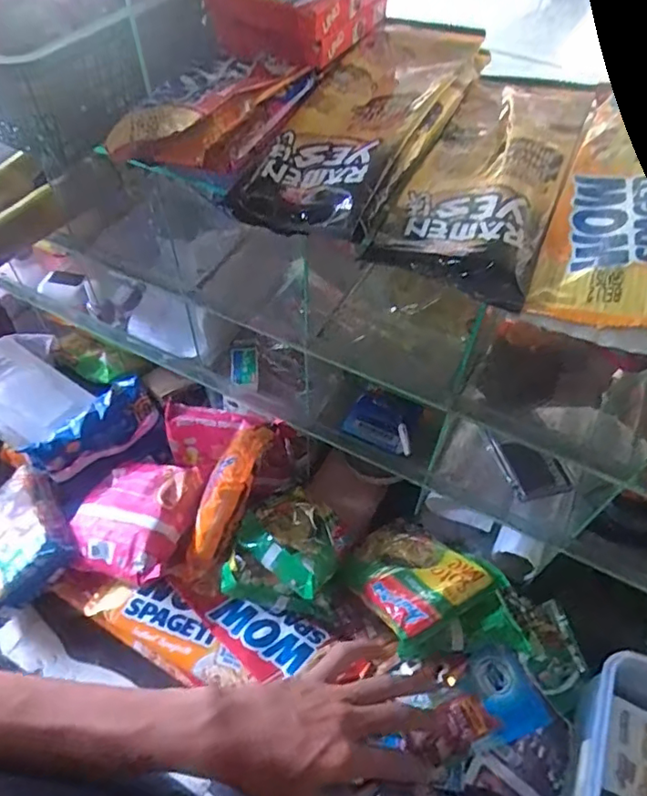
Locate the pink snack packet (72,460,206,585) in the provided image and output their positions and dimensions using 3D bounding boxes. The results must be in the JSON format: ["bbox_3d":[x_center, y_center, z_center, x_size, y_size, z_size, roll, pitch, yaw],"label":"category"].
[{"bbox_3d":[-0.187,0.113,0.532,0.113,0.038,0.112,18,56,11],"label":"pink snack packet"}]

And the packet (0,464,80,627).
[{"bbox_3d":[-0.312,0.143,0.547,0.111,0.033,0.122,-36,60,-5],"label":"packet"}]

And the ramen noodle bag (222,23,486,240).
[{"bbox_3d":[0.029,-0.210,0.401,0.097,0.028,0.264,22,57,14],"label":"ramen noodle bag"}]

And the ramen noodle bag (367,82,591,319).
[{"bbox_3d":[0.116,-0.159,0.376,0.095,0.018,0.246,21,56,13],"label":"ramen noodle bag"}]

